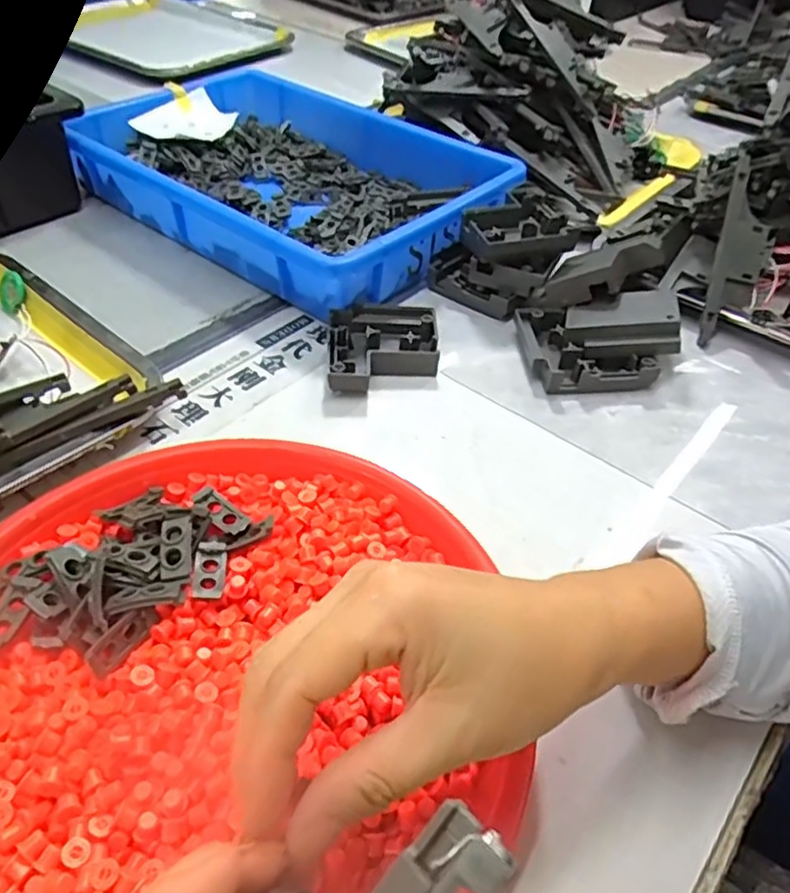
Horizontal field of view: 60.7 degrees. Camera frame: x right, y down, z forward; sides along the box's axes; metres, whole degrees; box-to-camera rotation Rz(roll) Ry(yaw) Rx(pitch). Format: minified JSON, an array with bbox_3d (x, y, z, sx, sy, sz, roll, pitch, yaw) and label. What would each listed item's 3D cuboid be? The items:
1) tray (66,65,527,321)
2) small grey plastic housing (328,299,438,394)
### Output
[{"bbox_3d":[-0.098,-0.244,0.607,0.369,0.060,0.247,32,52,26],"label":"tray"},{"bbox_3d":[-0.008,-0.067,0.462,0.074,0.020,0.085,-1,45,-3],"label":"small grey plastic housing"}]

